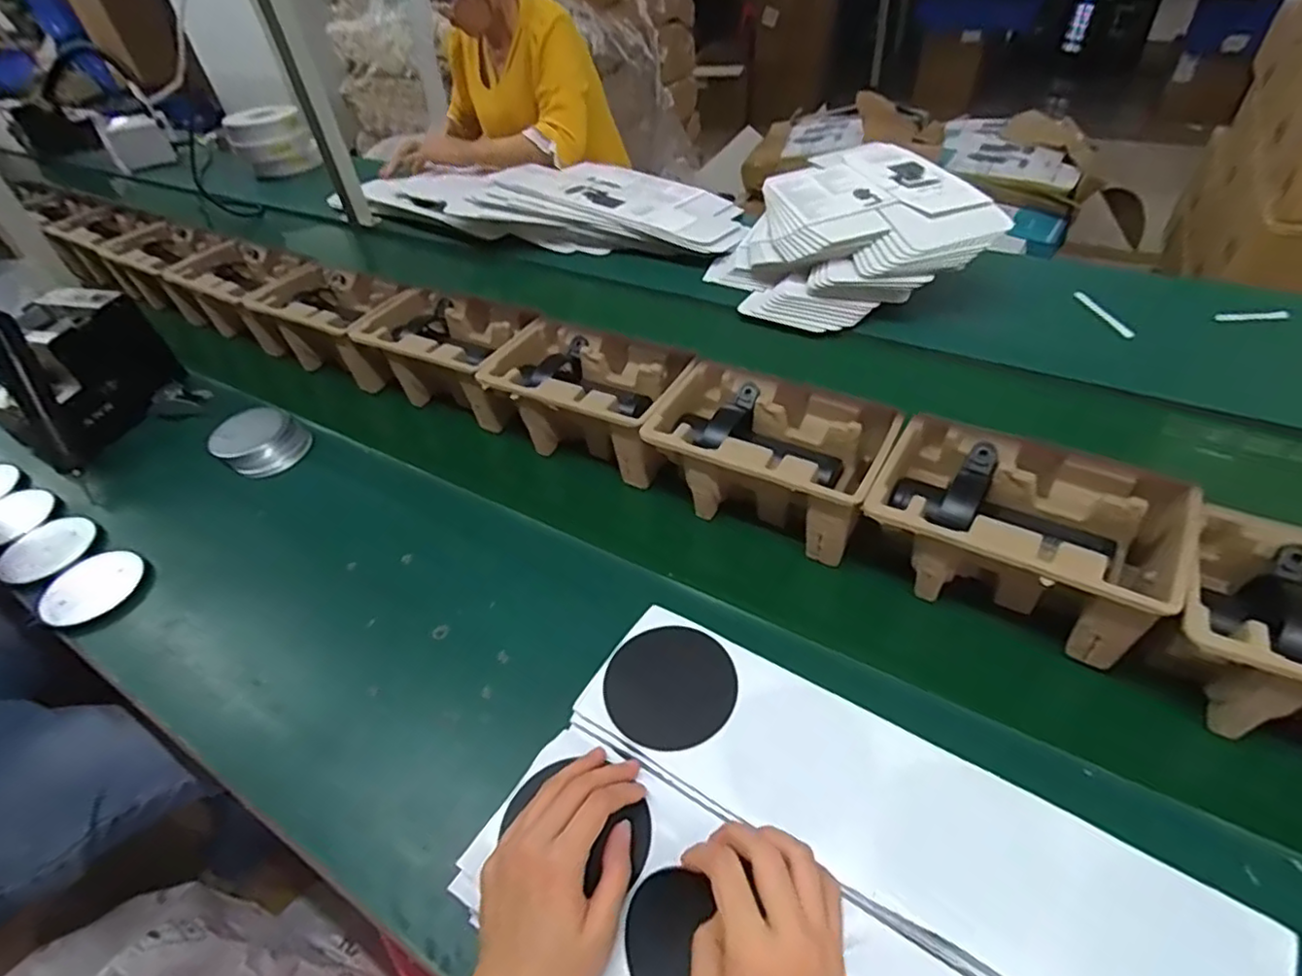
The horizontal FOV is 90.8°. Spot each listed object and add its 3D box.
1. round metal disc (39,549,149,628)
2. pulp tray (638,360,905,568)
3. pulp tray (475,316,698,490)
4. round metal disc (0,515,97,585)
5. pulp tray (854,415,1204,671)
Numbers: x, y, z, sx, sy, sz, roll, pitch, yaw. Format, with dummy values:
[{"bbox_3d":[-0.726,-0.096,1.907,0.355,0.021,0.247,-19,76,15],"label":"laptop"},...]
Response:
[{"bbox_3d":[-0.585,0.105,0.676,0.090,0.021,0.090,26,52,30],"label":"round metal disc"},{"bbox_3d":[0.121,-0.031,0.663,0.228,0.094,0.138,21,51,24],"label":"pulp tray"},{"bbox_3d":[-0.069,-0.104,0.761,0.232,0.098,0.143,19,50,23],"label":"pulp tray"},{"bbox_3d":[-0.670,0.071,0.716,0.096,0.020,0.091,-4,43,4],"label":"round metal disc"},{"bbox_3d":[0.316,0.041,0.565,0.227,0.102,0.151,25,52,27],"label":"pulp tray"}]

